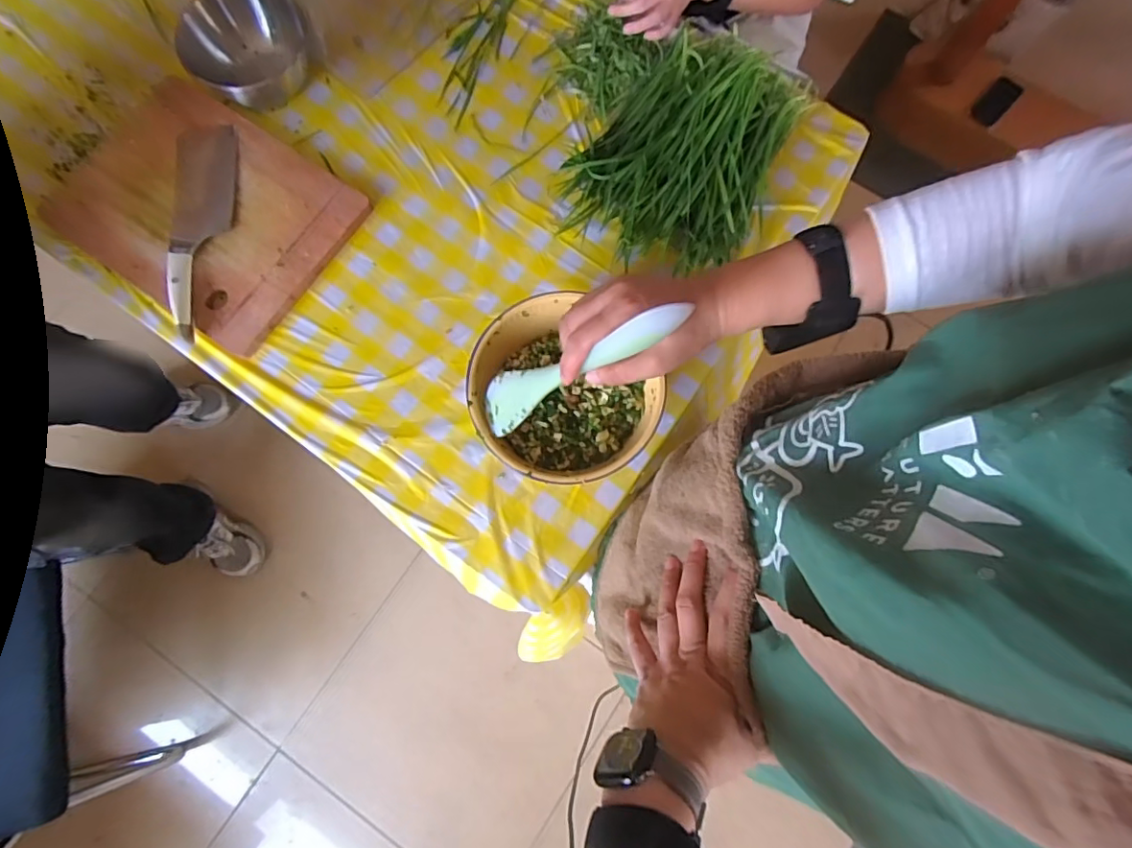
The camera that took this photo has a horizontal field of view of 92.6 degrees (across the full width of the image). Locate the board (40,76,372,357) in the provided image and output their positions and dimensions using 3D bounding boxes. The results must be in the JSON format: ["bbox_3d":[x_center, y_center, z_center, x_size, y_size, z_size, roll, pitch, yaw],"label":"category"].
[{"bbox_3d":[-0.476,-0.286,0.712,0.369,0.029,0.266,33,79,7],"label":"board"}]

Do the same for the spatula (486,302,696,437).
[{"bbox_3d":[-0.008,-0.038,0.450,0.023,0.278,0.052,10,75,-30],"label":"spatula"}]

